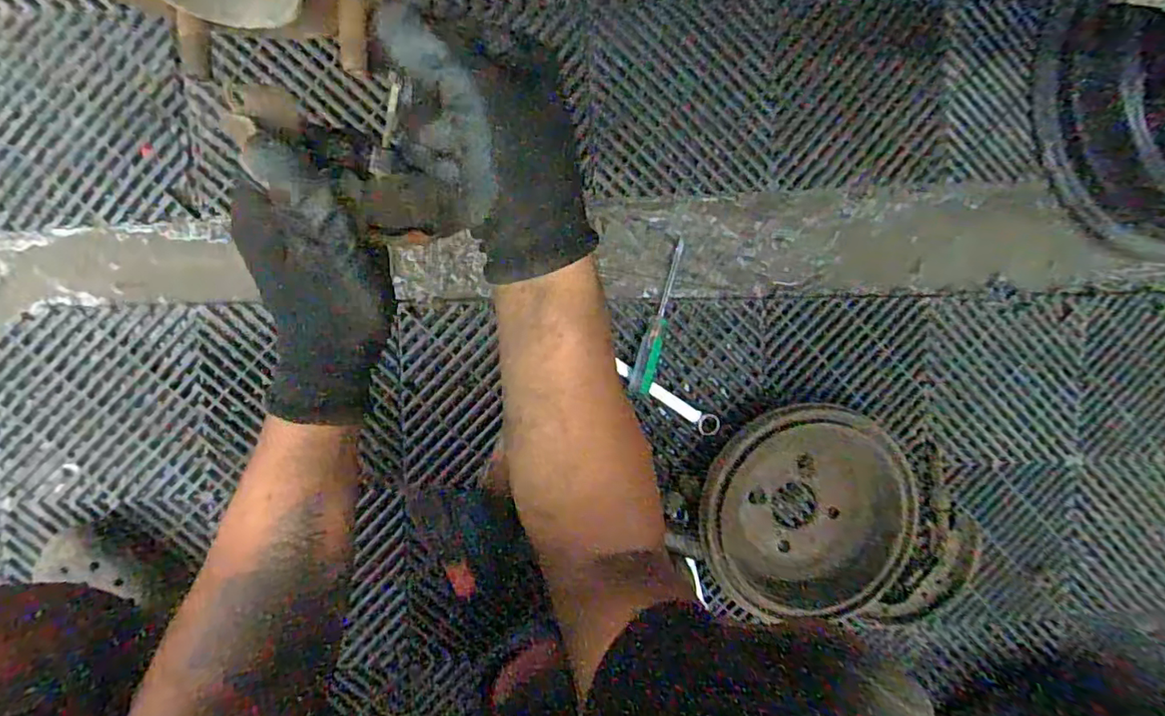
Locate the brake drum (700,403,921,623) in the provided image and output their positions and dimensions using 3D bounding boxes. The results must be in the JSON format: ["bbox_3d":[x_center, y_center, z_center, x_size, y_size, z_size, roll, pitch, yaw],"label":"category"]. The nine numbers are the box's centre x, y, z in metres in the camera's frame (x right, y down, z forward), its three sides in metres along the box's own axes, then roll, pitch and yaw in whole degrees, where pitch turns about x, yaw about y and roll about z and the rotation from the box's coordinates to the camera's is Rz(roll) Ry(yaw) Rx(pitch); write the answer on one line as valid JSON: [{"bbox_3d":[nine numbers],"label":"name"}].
[{"bbox_3d":[0.247,0.180,0.651,0.235,0.041,0.246,7,95,-7],"label":"brake drum"}]

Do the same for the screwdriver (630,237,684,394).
[{"bbox_3d":[0.086,-0.046,0.661,0.026,0.025,0.175,15,85,-8],"label":"screwdriver"}]

